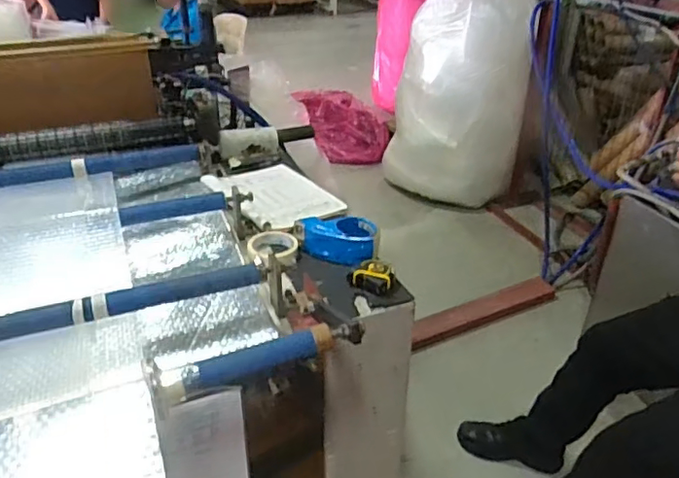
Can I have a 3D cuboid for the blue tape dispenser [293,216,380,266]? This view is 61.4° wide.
[{"bbox_3d":[-0.010,0.001,1.092,0.168,0.065,0.076,10,32,13],"label":"blue tape dispenser"}]

